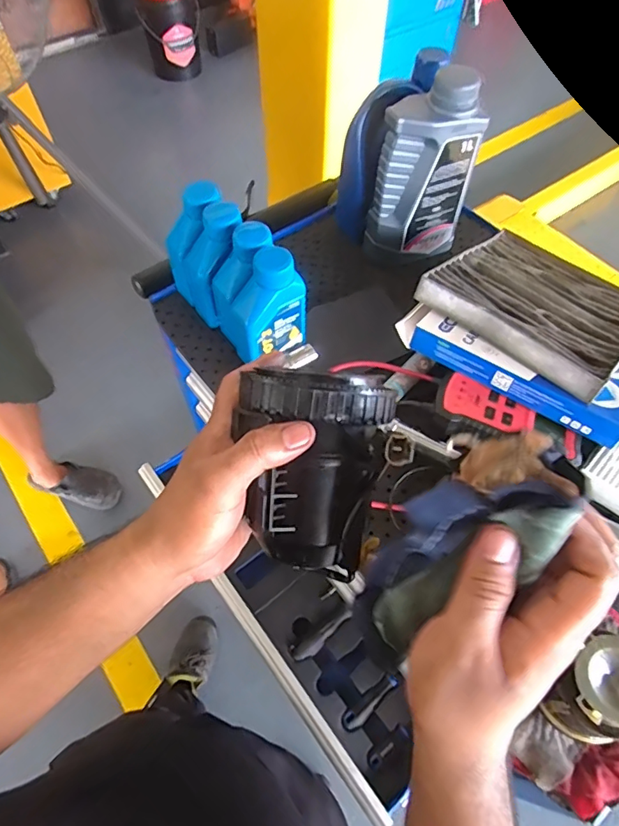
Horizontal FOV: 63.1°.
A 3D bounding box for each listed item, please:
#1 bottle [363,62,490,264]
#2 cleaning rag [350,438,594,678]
[{"bbox_3d":[0.134,-0.284,0.613,0.113,0.201,0.068,-27,63,-16],"label":"bottle"},{"bbox_3d":[0.069,0.072,0.250,0.055,0.141,0.030,47,24,23],"label":"cleaning rag"}]

